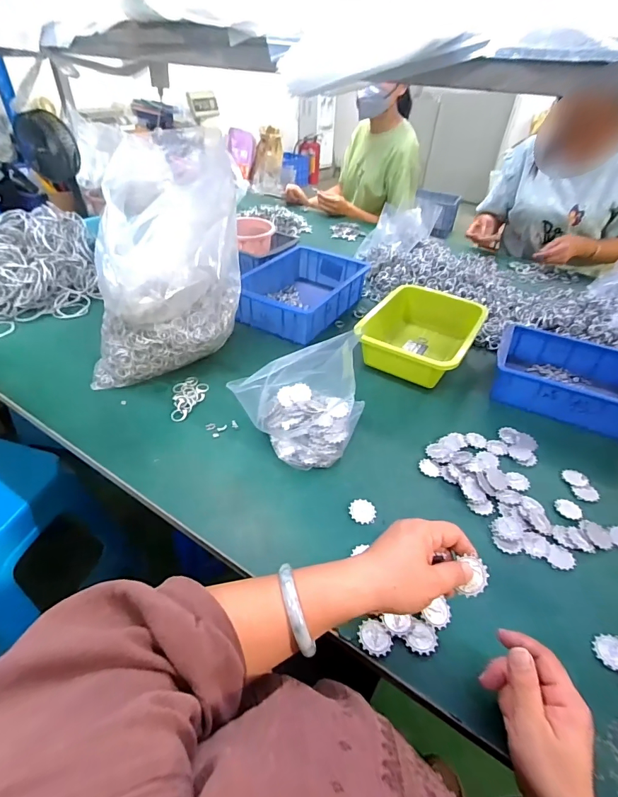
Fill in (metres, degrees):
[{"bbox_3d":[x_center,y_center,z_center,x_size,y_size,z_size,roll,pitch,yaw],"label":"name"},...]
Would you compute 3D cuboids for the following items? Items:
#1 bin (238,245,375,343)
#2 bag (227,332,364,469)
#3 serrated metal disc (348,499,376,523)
[{"bbox_3d":[-0.017,-0.240,0.903,0.198,0.076,0.273,24,44,21],"label":"bin"},{"bbox_3d":[-0.007,-0.005,0.581,0.147,0.161,0.145,18,43,16],"label":"bag"},{"bbox_3d":[0.070,0.146,0.526,0.035,0.004,0.034,2,40,-2],"label":"serrated metal disc"}]

